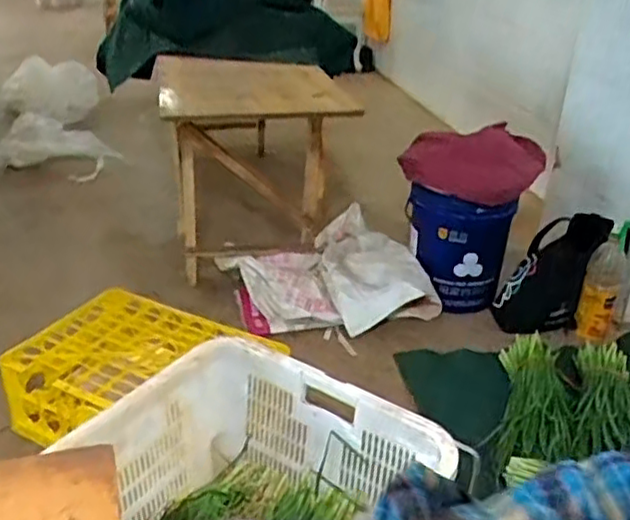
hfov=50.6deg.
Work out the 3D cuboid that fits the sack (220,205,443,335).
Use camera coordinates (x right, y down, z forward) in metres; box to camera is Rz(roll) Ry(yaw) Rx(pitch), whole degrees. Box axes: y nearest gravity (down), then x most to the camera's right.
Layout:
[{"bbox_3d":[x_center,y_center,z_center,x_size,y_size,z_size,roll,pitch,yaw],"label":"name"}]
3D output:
[{"bbox_3d":[0.034,0.041,1.788,0.564,0.275,0.332,2,27,0],"label":"sack"}]

